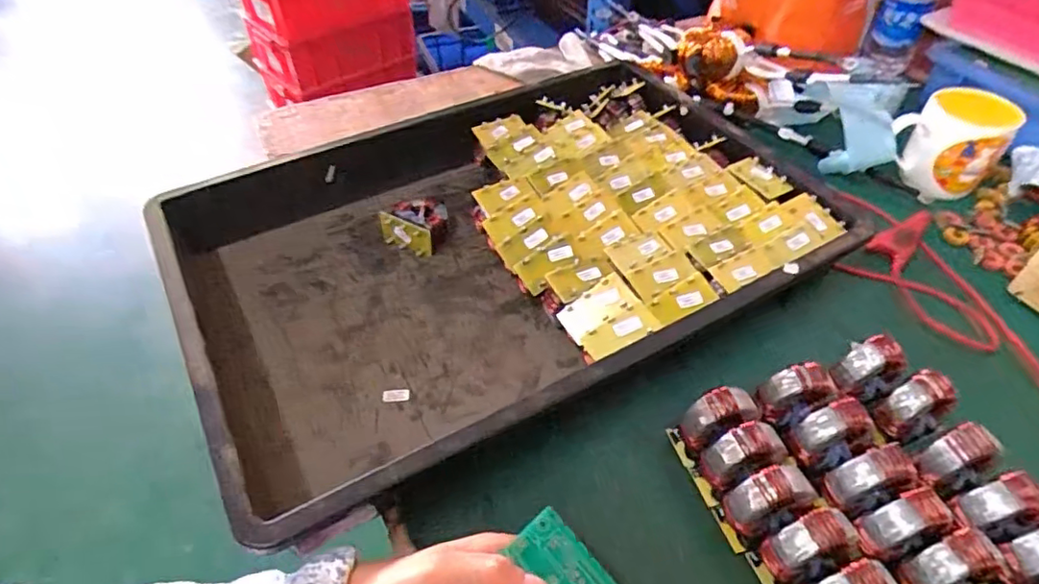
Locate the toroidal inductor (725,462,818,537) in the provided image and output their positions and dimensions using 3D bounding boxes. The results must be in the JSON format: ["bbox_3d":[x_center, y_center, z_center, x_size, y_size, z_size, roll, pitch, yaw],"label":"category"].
[{"bbox_3d":[0.160,0.137,0.394,0.046,0.054,0.024,-13,48,-12],"label":"toroidal inductor"}]

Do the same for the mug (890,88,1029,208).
[{"bbox_3d":[0.455,-0.155,0.646,0.083,0.092,0.086,-26,52,-22],"label":"mug"}]

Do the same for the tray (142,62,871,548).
[{"bbox_3d":[-0.015,-0.046,0.560,0.529,0.077,0.364,-24,51,-21],"label":"tray"}]

